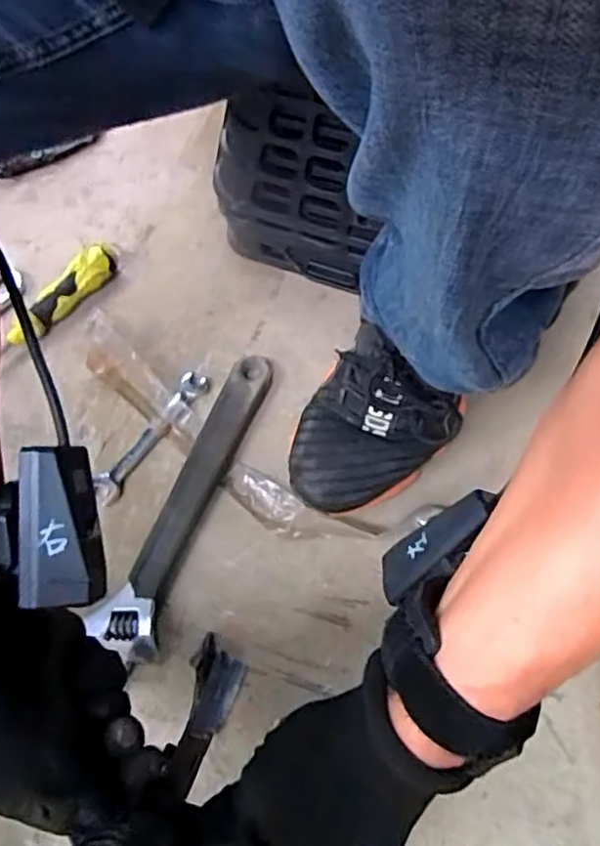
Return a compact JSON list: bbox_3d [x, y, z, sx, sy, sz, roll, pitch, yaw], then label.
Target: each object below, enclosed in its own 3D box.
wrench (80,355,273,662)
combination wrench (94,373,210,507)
[{"bbox_3d":[-0.084,0.052,0.495,0.047,0.014,0.243,17,66,10],"label":"wrench"},{"bbox_3d":[-0.119,0.008,0.520,0.025,0.009,0.127,32,69,16],"label":"combination wrench"}]

